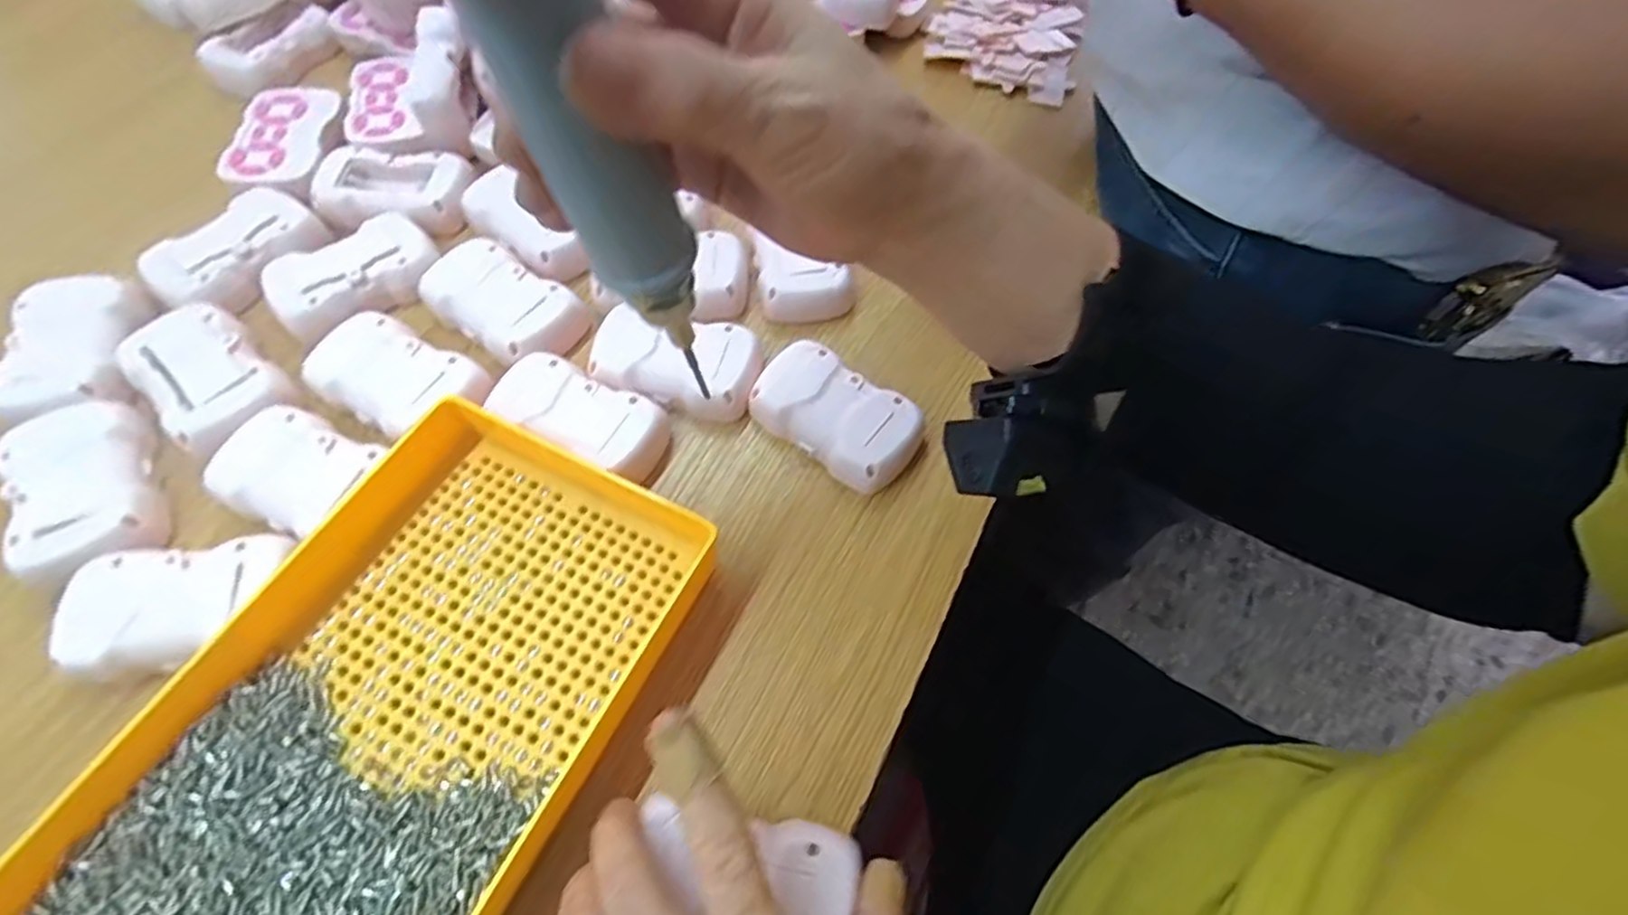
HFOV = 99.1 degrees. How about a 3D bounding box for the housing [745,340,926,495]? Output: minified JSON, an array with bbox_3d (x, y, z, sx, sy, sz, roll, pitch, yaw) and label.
[{"bbox_3d":[0.013,-0.021,0.357,0.086,0.021,0.051,34,64,15],"label":"housing"}]

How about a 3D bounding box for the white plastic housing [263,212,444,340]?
[{"bbox_3d":[-0.258,-0.104,0.392,0.084,0.022,0.048,-35,68,-21],"label":"white plastic housing"}]

